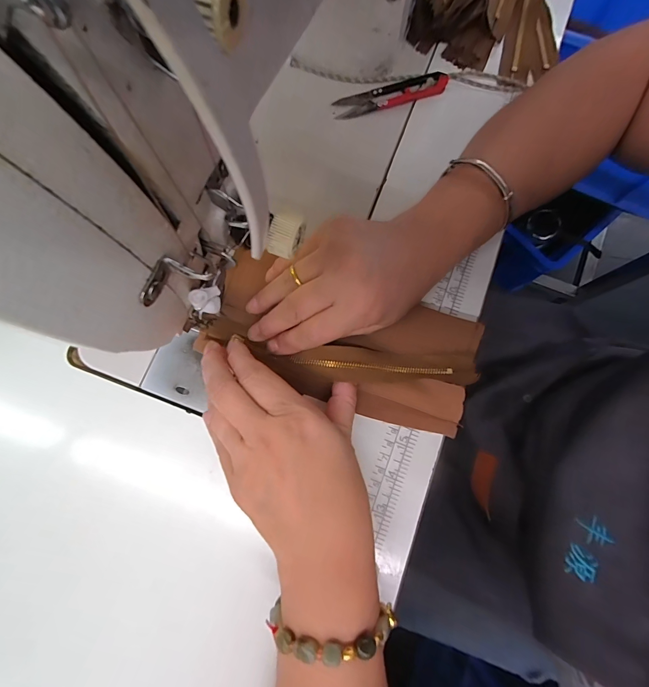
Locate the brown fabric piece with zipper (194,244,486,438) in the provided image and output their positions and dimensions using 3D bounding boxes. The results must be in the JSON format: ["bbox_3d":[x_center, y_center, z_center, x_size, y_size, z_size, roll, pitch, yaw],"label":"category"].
[{"bbox_3d":[0.011,-0.006,0.265,0.207,0.016,0.095,20,79,5],"label":"brown fabric piece with zipper"}]

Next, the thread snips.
[{"bbox_3d":[0.060,-0.228,0.311,0.104,0.008,0.023,-17,79,-4],"label":"thread snips"}]

